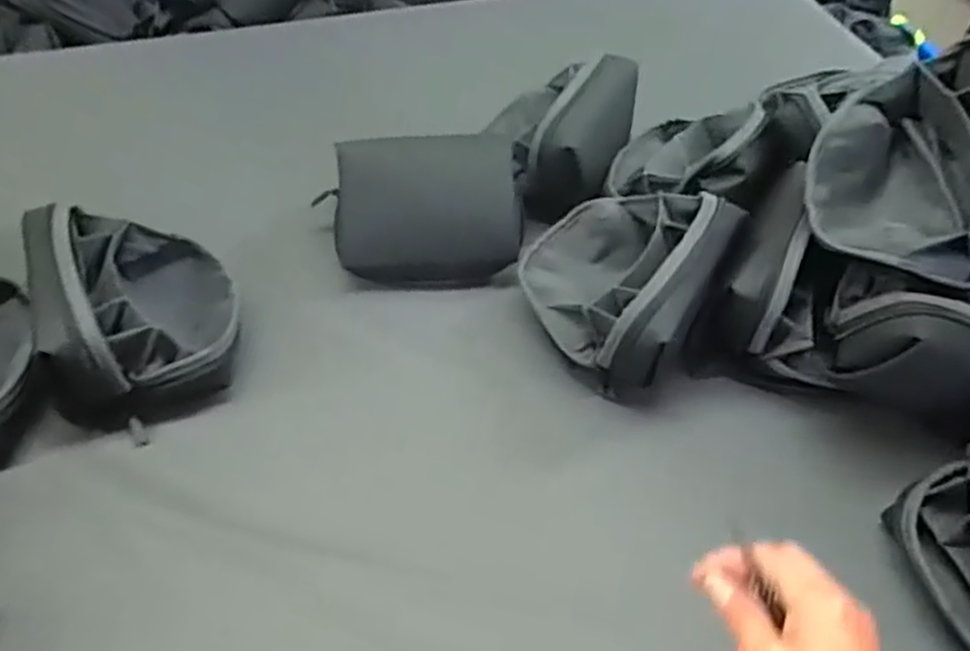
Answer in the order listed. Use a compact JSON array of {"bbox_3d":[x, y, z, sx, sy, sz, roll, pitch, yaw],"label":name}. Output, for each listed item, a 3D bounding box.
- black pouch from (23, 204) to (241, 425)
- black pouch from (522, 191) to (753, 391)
[{"bbox_3d":[-0.278,-0.025,0.597,0.143,0.106,0.163,-19,53,-19],"label":"black pouch"},{"bbox_3d":[0.107,-0.050,0.619,0.157,0.102,0.167,28,54,19],"label":"black pouch"}]

